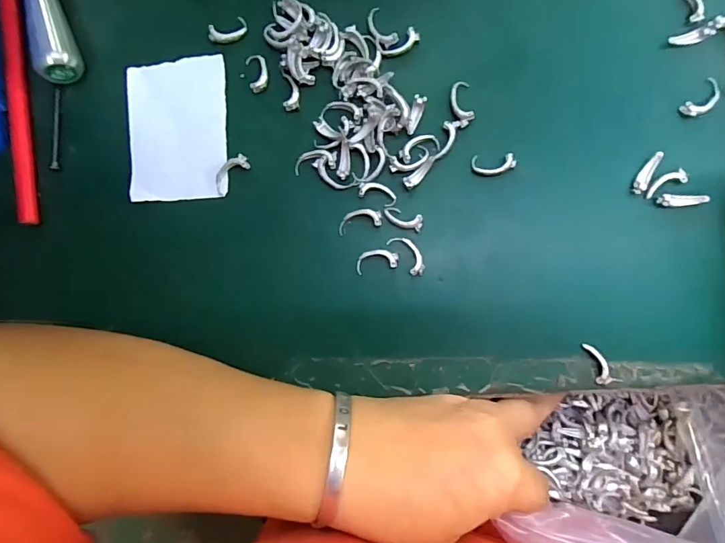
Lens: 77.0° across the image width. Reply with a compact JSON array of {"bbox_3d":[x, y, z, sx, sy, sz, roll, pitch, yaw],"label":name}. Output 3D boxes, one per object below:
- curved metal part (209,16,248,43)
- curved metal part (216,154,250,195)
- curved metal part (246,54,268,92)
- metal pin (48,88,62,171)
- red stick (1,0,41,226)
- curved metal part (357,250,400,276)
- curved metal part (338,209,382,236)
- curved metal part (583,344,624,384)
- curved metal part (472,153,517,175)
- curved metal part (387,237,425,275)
[{"bbox_3d":[-0.071,-0.128,0.241,0.020,0.004,0.011,-14,89,5],"label":"curved metal part"},{"bbox_3d":[-0.071,-0.053,0.241,0.023,0.004,0.011,-39,87,4],"label":"curved metal part"},{"bbox_3d":[-0.056,-0.106,0.240,0.010,0.006,0.020,-15,89,5],"label":"curved metal part"},{"bbox_3d":[-0.167,-0.077,0.249,0.005,0.005,0.045,-1,90,5],"label":"metal pin"},{"bbox_3d":[-0.186,-0.097,0.247,0.013,0.010,0.143,-4,90,5],"label":"red stick"},{"bbox_3d":[0.007,-0.006,0.232,0.022,0.004,0.011,-12,89,5],"label":"curved metal part"},{"bbox_3d":[-0.002,-0.026,0.233,0.023,0.004,0.011,-12,89,5],"label":"curved metal part"},{"bbox_3d":[0.114,0.047,0.221,0.010,0.005,0.025,-41,86,4],"label":"curved metal part"},{"bbox_3d":[0.066,-0.054,0.229,0.022,0.004,0.010,0,90,5],"label":"curved metal part"},{"bbox_3d":[0.024,-0.009,0.232,0.010,0.005,0.024,-39,87,4],"label":"curved metal part"}]

